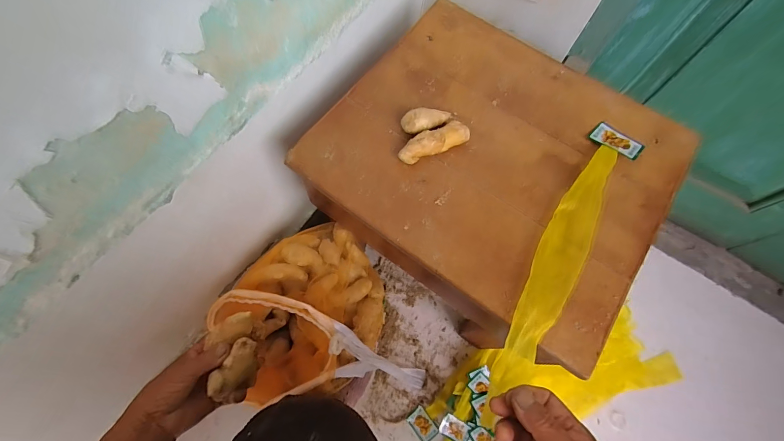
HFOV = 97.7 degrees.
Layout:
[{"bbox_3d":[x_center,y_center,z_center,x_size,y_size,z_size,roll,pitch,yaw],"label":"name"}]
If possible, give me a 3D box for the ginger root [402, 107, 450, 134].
[{"bbox_3d":[0.040,-0.120,0.415,0.058,0.025,0.025,-21,71,-10],"label":"ginger root"}]

